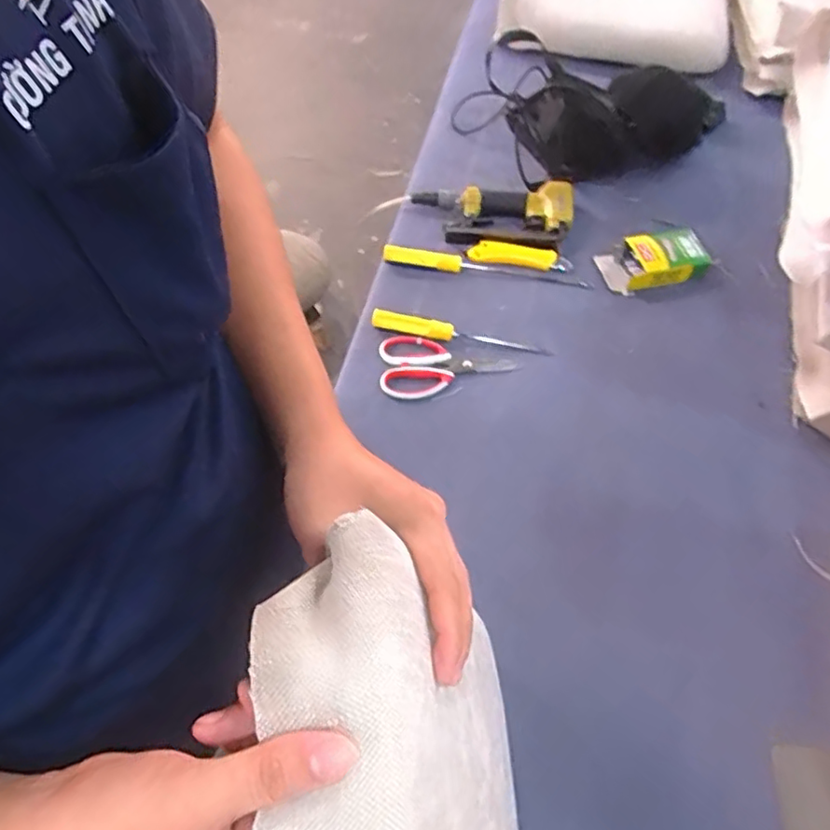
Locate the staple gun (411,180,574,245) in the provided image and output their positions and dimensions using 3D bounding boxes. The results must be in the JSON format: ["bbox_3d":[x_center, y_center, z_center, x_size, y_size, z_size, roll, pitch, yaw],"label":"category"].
[{"bbox_3d":[0.121,-0.323,0.965,0.241,0.044,0.123,2,59,0],"label":"staple gun"}]

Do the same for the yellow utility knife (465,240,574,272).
[{"bbox_3d":[0.160,-0.240,0.940,0.156,0.020,0.037,8,59,3],"label":"yellow utility knife"}]

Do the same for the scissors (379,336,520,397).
[{"bbox_3d":[0.043,-0.062,0.832,0.183,0.008,0.098,5,59,2],"label":"scissors"}]

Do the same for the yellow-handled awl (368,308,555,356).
[{"bbox_3d":[0.062,-0.112,0.853,0.248,0.019,0.026,11,59,5],"label":"yellow-handled awl"}]

